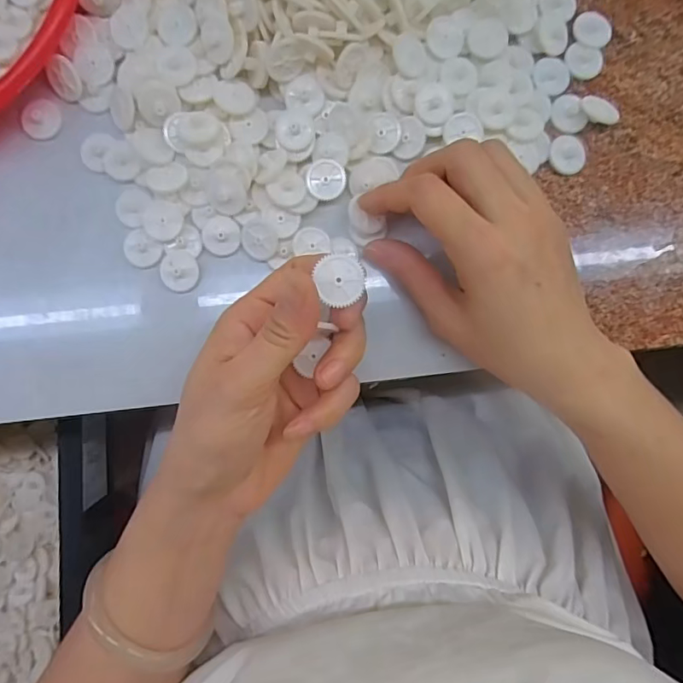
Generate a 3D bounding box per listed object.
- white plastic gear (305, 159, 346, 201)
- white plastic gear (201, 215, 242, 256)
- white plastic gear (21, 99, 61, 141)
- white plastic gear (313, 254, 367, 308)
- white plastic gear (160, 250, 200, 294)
[{"bbox_3d":[-0.008,-0.089,0.277,0.021,0.004,0.021,-7,89,-3],"label":"white plastic gear"},{"bbox_3d":[-0.066,-0.058,0.279,0.021,0.004,0.021,-6,89,-3],"label":"white plastic gear"},{"bbox_3d":[-0.165,-0.122,0.277,0.020,0.004,0.022,-13,89,-3],"label":"white plastic gear"},{"bbox_3d":[0.000,-0.025,0.206,0.019,0.004,0.020,-11,89,-3],"label":"white plastic gear"},{"bbox_3d":[-0.089,-0.039,0.276,0.020,0.004,0.022,-3,89,-3],"label":"white plastic gear"}]

